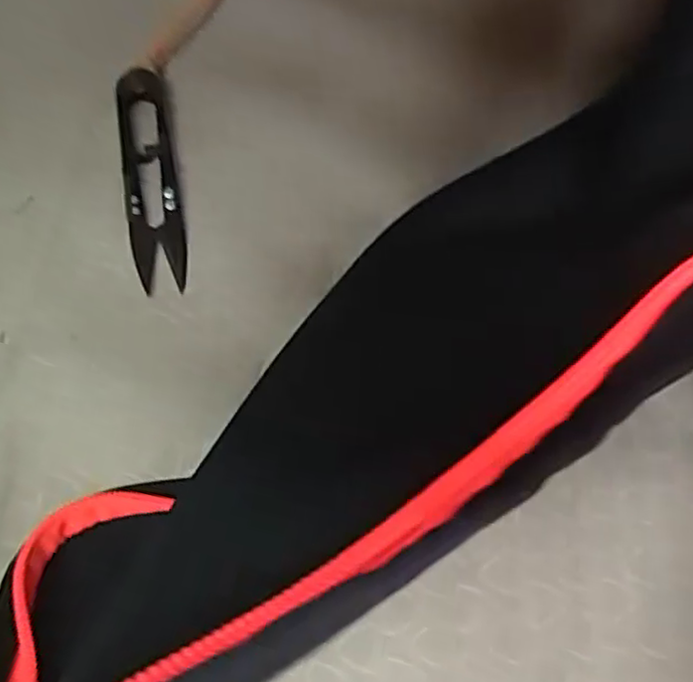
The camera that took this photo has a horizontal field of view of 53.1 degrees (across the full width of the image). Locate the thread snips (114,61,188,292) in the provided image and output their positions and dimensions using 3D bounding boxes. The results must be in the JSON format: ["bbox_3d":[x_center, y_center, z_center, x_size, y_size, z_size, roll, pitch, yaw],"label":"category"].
[{"bbox_3d":[-0.081,-0.069,0.284,0.022,0.007,0.104,-11,67,-4],"label":"thread snips"}]

